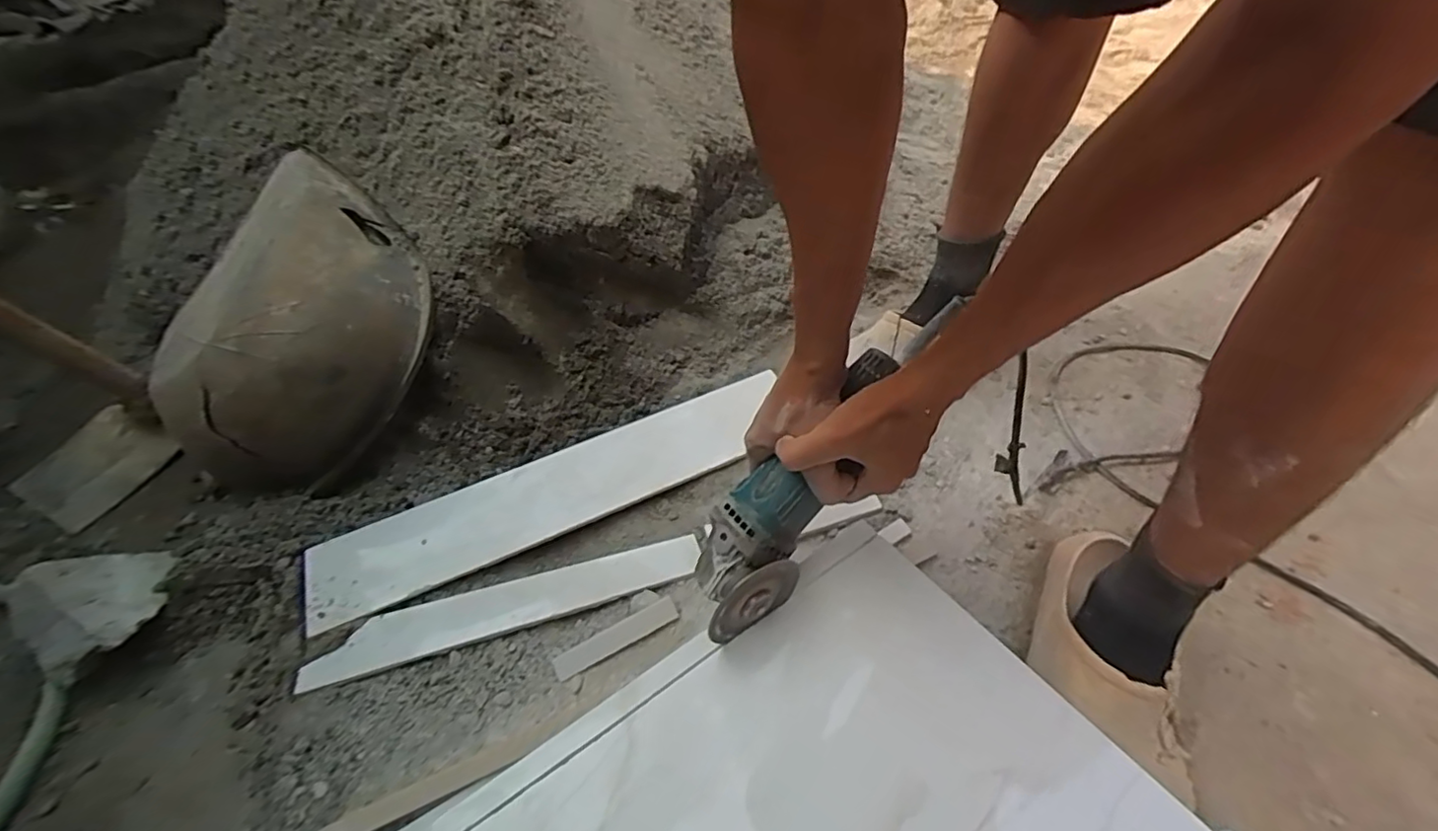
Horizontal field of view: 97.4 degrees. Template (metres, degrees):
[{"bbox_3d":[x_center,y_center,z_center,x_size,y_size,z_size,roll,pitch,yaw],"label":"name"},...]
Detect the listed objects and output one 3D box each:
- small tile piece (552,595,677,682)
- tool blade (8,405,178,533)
[{"bbox_3d":[-0.101,0.220,0.626,0.126,0.004,0.024,-26,73,-19],"label":"small tile piece"},{"bbox_3d":[-0.854,0.066,0.859,0.158,0.017,0.149,24,61,16],"label":"tool blade"}]

